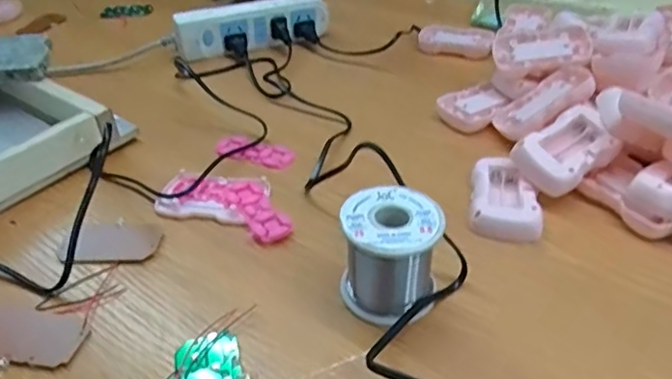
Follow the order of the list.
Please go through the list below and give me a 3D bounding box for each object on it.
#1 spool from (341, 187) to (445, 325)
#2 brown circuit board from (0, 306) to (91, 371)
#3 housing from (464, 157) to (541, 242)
[{"bbox_3d":[0.034,0.040,0.353,0.060,0.063,0.058,-1,37,1],"label":"spool"},{"bbox_3d":[-0.195,0.092,0.346,0.078,0.006,0.045,8,38,12],"label":"brown circuit board"},{"bbox_3d":[0.131,0.006,0.434,0.051,0.020,0.083,7,38,12],"label":"housing"}]

